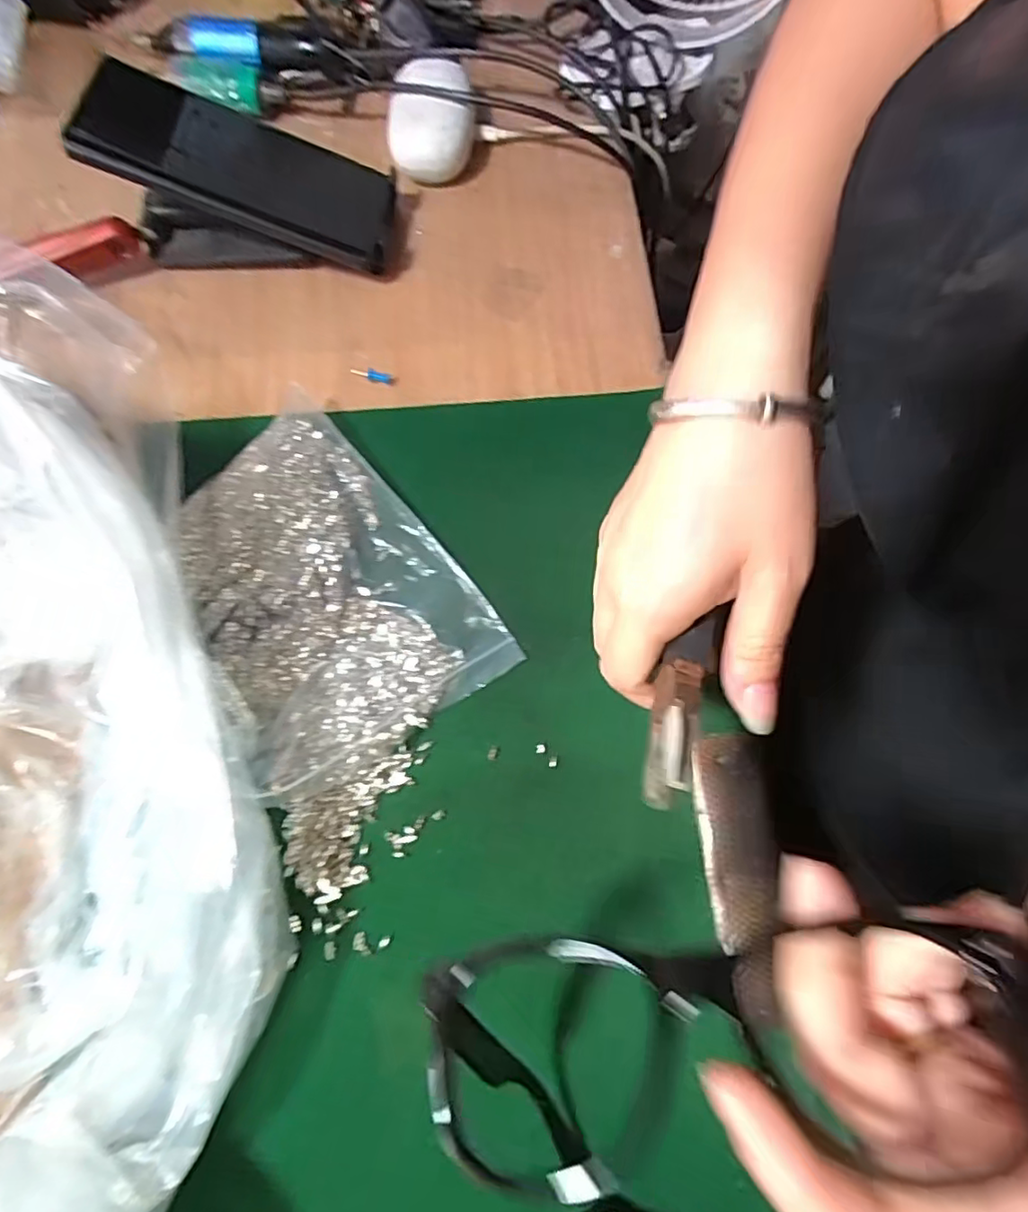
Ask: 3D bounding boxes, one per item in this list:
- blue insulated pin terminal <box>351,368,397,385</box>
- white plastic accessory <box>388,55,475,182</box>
[{"bbox_3d":[-0.084,-0.137,0.362,0.027,0.004,0.008,13,71,5],"label":"blue insulated pin terminal"},{"bbox_3d":[-0.055,-0.329,0.411,0.057,0.031,0.088,-2,71,0],"label":"white plastic accessory"}]

